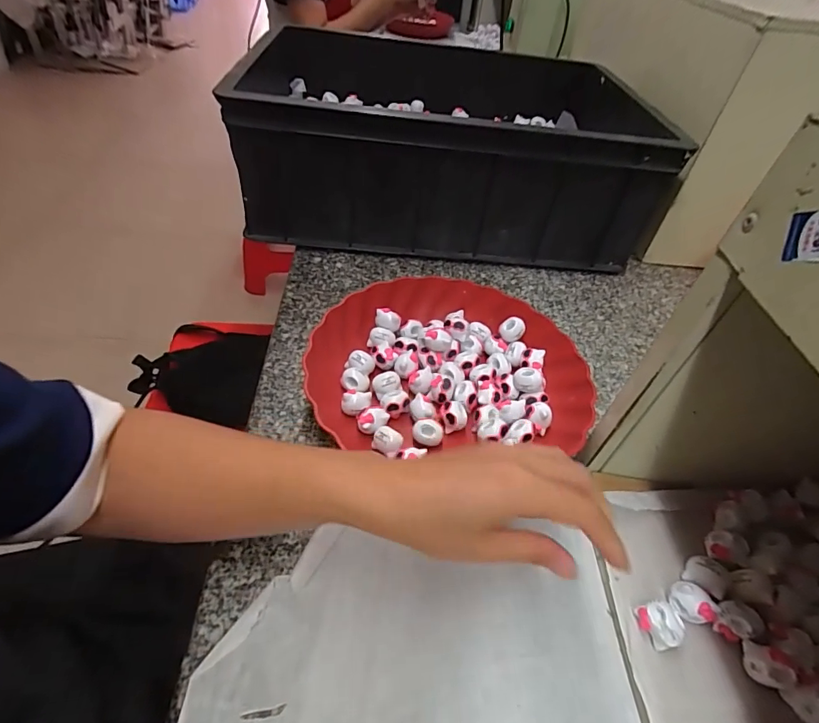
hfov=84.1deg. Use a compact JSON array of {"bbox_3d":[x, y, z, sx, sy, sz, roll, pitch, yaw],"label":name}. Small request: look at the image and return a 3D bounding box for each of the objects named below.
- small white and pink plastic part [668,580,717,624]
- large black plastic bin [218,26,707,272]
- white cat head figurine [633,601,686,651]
[{"bbox_3d":[0.182,0.156,0.293,0.025,0.016,0.020,12,46,3],"label":"small white and pink plastic part"},{"bbox_3d":[0.060,-0.327,0.658,0.531,0.186,0.410,2,47,-5],"label":"large black plastic bin"},{"bbox_3d":[0.155,0.163,0.281,0.019,0.021,0.022,0,46,-8],"label":"white cat head figurine"}]

